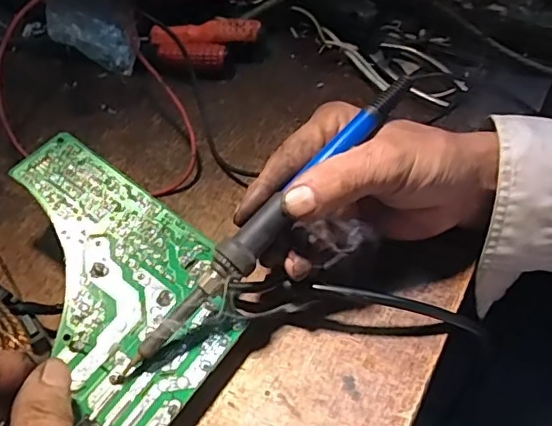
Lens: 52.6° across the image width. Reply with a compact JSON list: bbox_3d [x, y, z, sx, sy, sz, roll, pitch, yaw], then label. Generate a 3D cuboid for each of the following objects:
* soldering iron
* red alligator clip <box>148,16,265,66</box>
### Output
[{"bbox_3d":[0.001,0.003,0.293,0.017,0.017,0.218,38,76,24],"label":"soldering iron"},{"bbox_3d":[-0.059,-0.138,0.445,0.086,0.017,0.039,4,54,4],"label":"red alligator clip"}]

